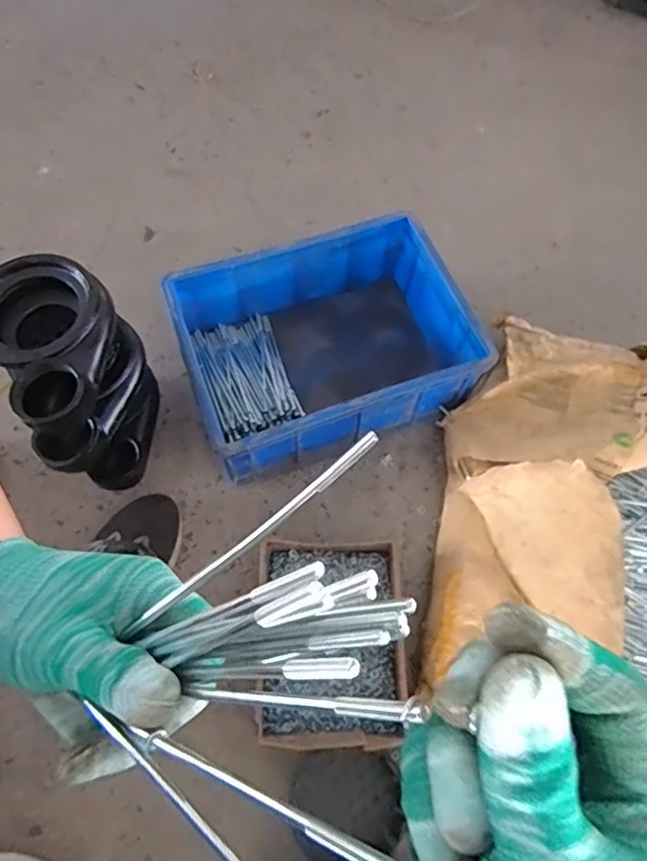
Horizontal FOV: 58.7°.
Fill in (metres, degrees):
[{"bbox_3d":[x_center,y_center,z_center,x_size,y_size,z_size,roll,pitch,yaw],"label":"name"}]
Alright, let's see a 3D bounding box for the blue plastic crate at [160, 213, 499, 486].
[{"bbox_3d":[0.001,-0.125,0.869,0.389,0.154,0.280,-18,68,-9],"label":"blue plastic crate"}]

